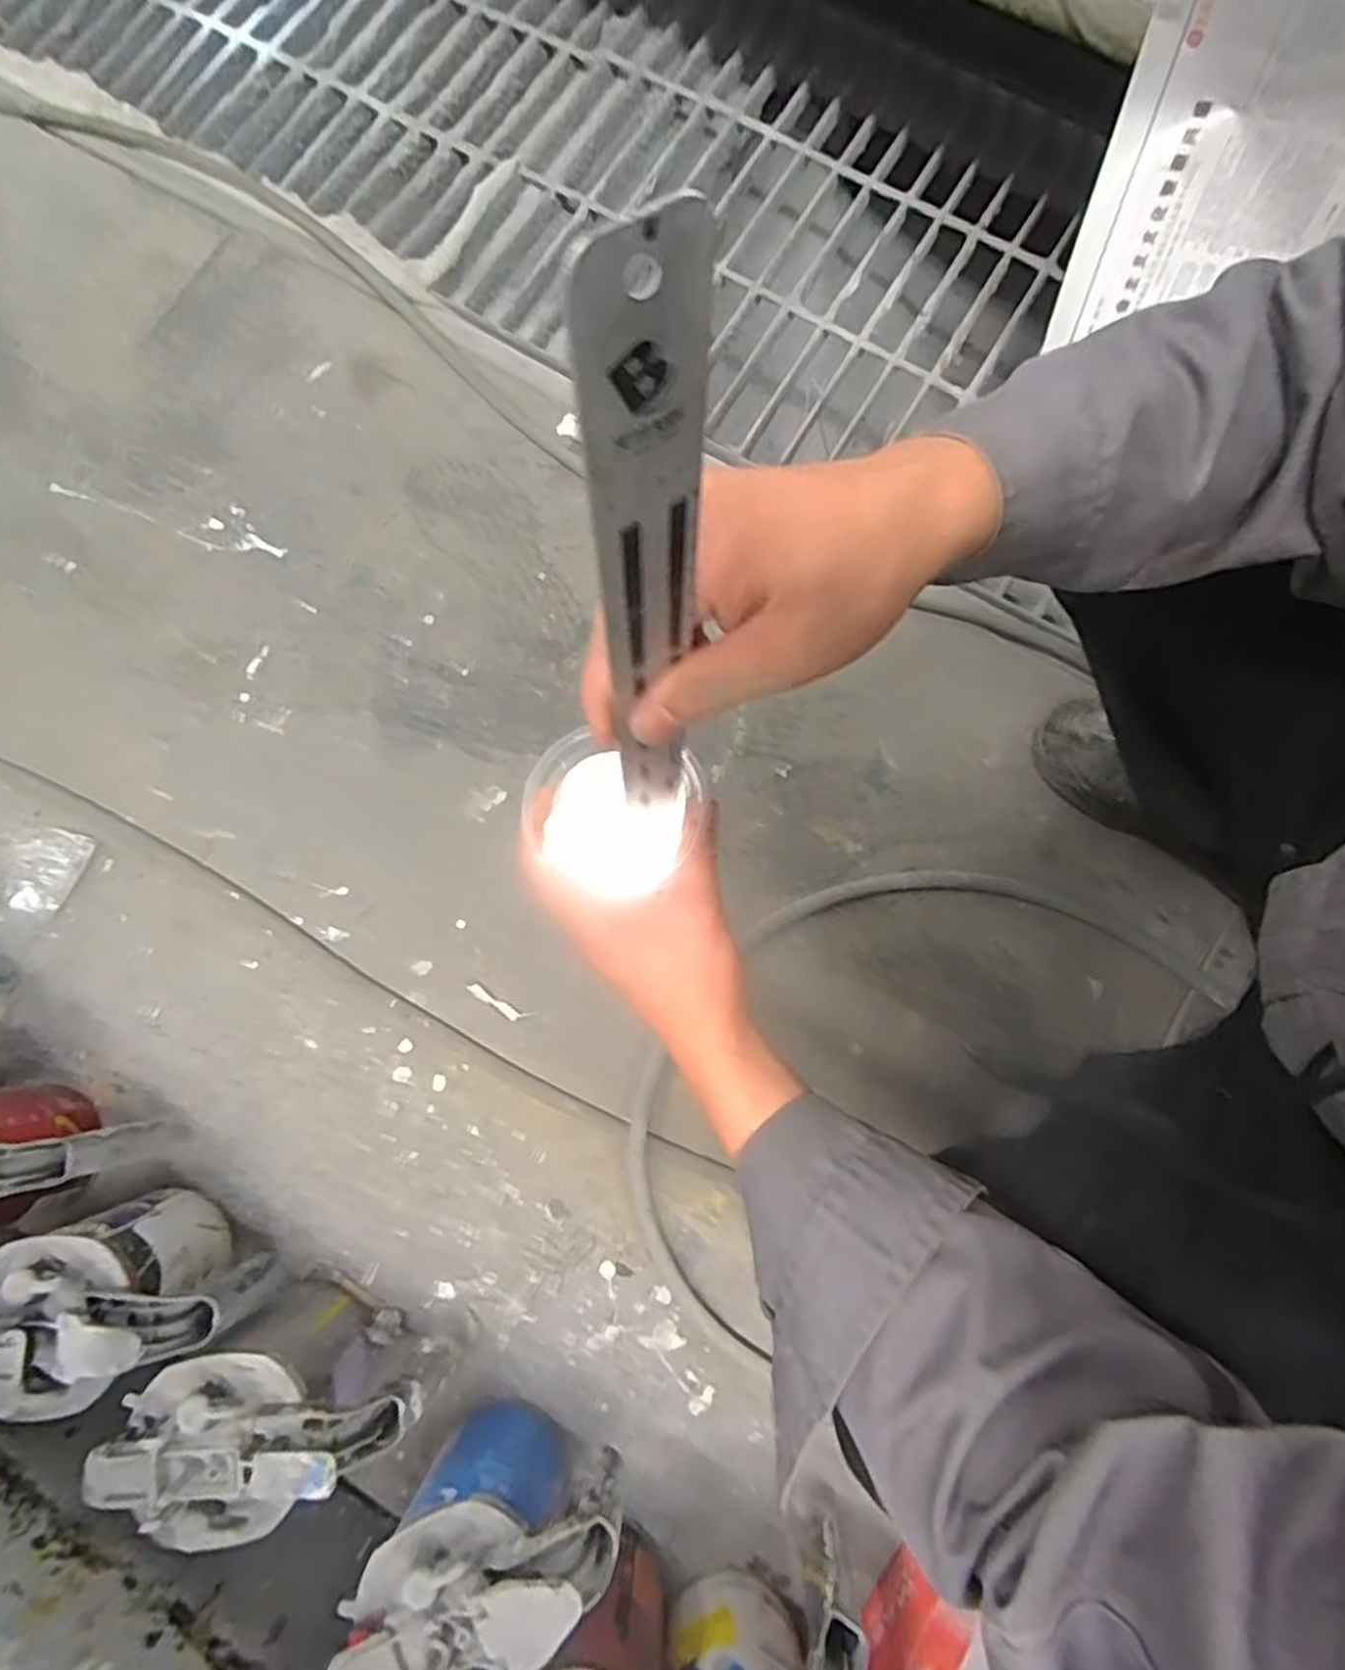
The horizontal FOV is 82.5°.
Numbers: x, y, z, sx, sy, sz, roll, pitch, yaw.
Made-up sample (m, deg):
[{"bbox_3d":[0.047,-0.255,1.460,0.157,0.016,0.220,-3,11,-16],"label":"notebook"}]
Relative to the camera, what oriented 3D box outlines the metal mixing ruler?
[{"bbox_3d":[-0.007,-0.062,0.241,0.031,0.238,0.006,-30,75,-11],"label":"metal mixing ruler"}]

